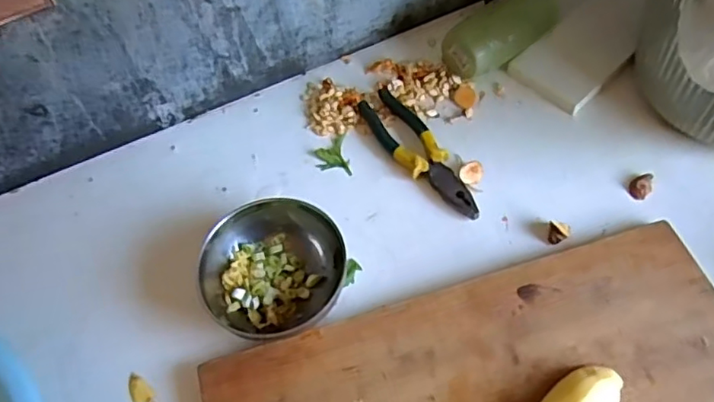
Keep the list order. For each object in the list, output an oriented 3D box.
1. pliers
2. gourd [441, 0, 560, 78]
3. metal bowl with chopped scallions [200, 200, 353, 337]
[{"bbox_3d":[0.067,-0.056,0.674,0.056,0.019,0.202,-24,61,-10],"label":"pliers"},{"bbox_3d":[0.182,-0.214,0.719,0.159,0.081,0.066,-37,64,-17],"label":"gourd"},{"bbox_3d":[-0.087,0.069,0.592,0.139,0.063,0.129,-2,59,3],"label":"metal bowl with chopped scallions"}]

